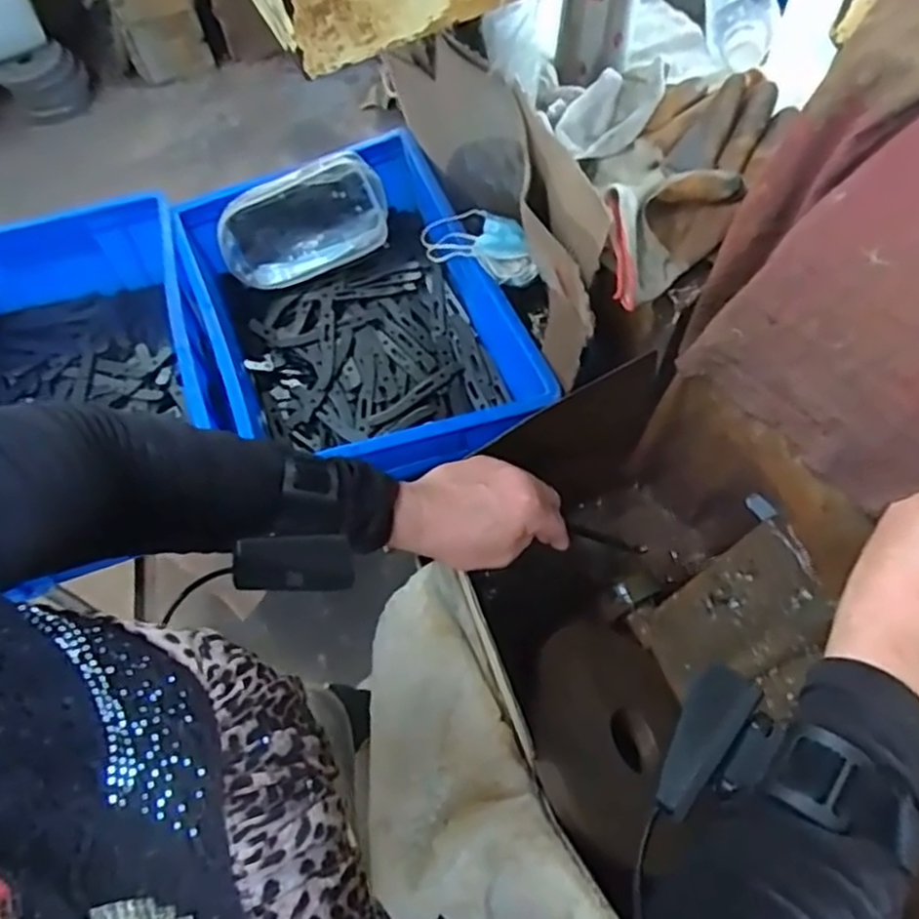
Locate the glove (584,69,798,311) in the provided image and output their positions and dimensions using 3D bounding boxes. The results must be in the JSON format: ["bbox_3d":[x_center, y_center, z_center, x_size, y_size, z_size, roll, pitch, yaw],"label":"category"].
[{"bbox_3d":[0.169,-0.222,0.577,0.117,0.073,0.186,35,71,17],"label":"glove"}]

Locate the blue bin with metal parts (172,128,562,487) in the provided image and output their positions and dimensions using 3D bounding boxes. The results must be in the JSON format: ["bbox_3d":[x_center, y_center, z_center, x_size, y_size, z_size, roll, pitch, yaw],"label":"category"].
[{"bbox_3d":[-0.113,-0.155,0.801,0.305,0.118,0.408,-19,65,-6],"label":"blue bin with metal parts"}]

